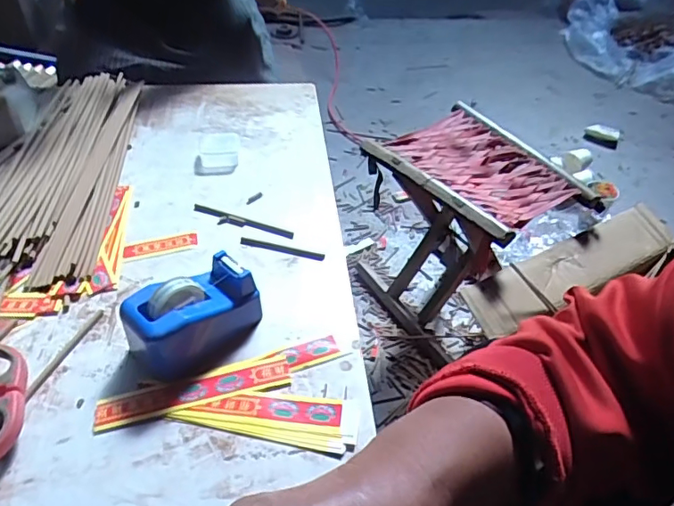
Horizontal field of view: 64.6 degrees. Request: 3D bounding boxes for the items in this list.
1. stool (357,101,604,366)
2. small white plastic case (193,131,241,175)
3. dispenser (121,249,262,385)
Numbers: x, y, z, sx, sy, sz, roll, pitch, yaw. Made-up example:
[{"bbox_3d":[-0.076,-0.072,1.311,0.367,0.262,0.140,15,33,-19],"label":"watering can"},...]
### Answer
[{"bbox_3d":[0.222,-0.028,0.968,0.246,0.324,0.290,-23,49,-25],"label":"stool"},{"bbox_3d":[-0.144,-0.125,0.642,0.050,0.010,0.098,-3,43,-6],"label":"small white plastic case"},{"bbox_3d":[-0.111,0.048,0.417,0.102,0.051,0.058,-31,53,-31],"label":"dispenser"}]

